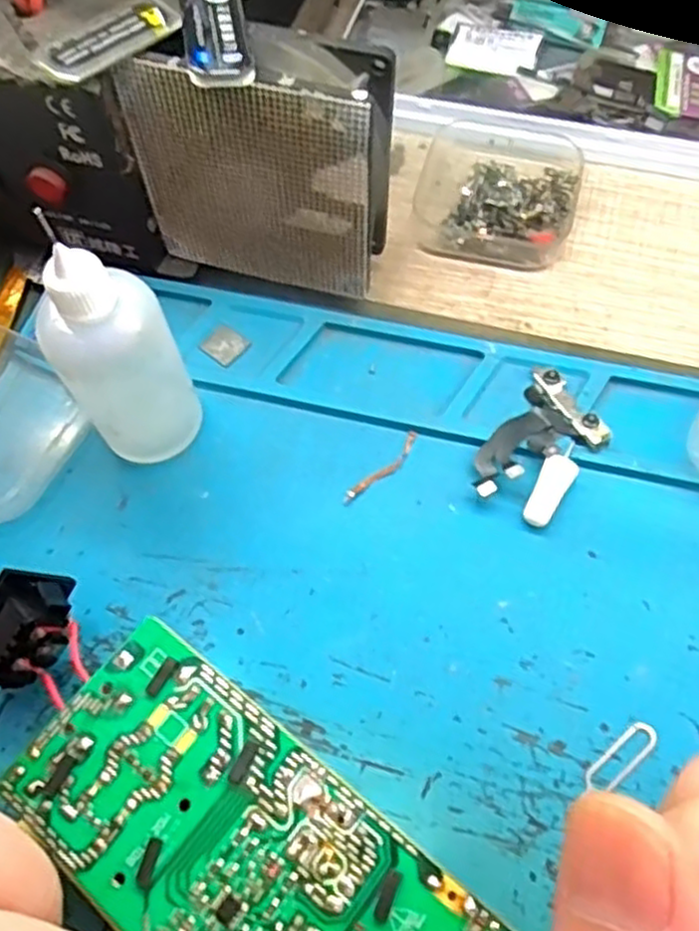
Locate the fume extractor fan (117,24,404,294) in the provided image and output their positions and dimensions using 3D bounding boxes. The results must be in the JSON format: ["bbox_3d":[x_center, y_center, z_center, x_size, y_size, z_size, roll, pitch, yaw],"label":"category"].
[{"bbox_3d":[-0.027,-0.097,0.247,0.079,0.086,0.027,13,64,9],"label":"fume extractor fan"}]

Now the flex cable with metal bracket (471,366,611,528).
[{"bbox_3d":[0.064,-0.006,0.241,0.031,0.010,0.053,32,69,17],"label":"flex cable with metal bracket"}]

